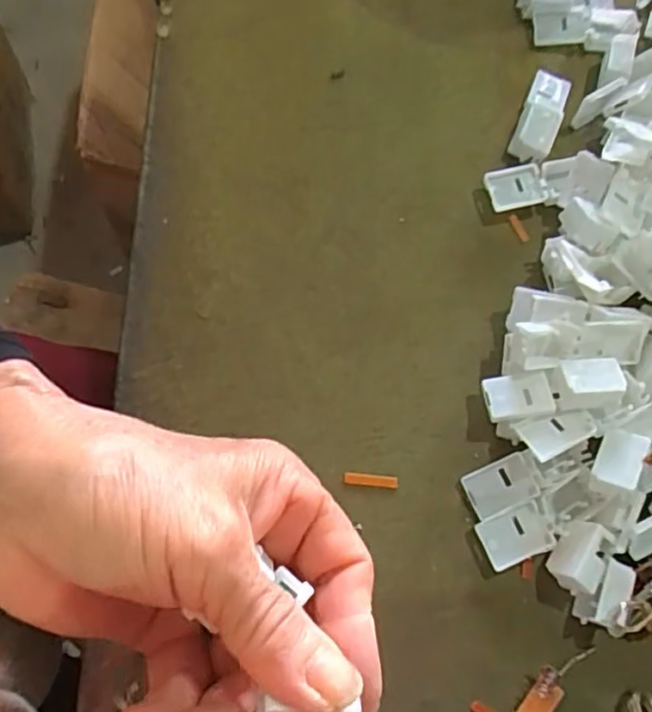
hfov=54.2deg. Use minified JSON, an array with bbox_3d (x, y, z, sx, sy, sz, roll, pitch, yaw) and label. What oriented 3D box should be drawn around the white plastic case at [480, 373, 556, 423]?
[{"bbox_3d":[0.080,0.017,0.264,0.027,0.005,0.019,-4,75,-8],"label":"white plastic case"}]

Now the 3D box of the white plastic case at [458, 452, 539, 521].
[{"bbox_3d":[0.072,0.054,0.263,0.027,0.004,0.020,-27,82,8],"label":"white plastic case"}]

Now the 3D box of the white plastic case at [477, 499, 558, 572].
[{"bbox_3d":[0.076,0.073,0.257,0.028,0.004,0.020,-18,77,-12],"label":"white plastic case"}]

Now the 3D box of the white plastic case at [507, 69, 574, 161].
[{"bbox_3d":[0.109,-0.122,0.318,0.020,0.008,0.056,24,72,0],"label":"white plastic case"}]

